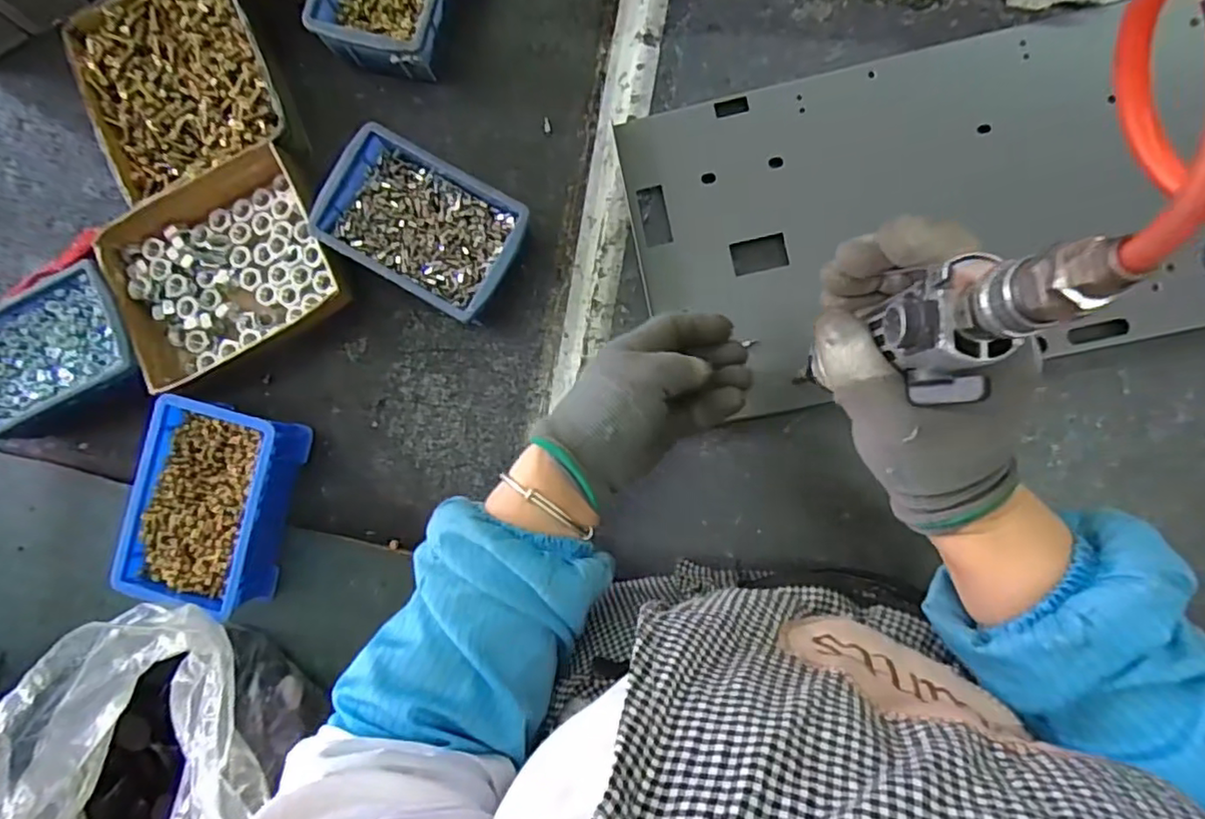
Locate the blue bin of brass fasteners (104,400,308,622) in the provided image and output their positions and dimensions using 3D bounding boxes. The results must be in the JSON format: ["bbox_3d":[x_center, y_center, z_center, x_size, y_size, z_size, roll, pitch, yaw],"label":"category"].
[{"bbox_3d":[-0.288,0.070,0.468,0.097,0.049,0.145,12,86,6],"label":"blue bin of brass fasteners"}]

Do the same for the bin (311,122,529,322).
[{"bbox_3d":[-0.130,-0.134,0.475,0.149,0.047,0.095,30,88,7],"label":"bin"}]

